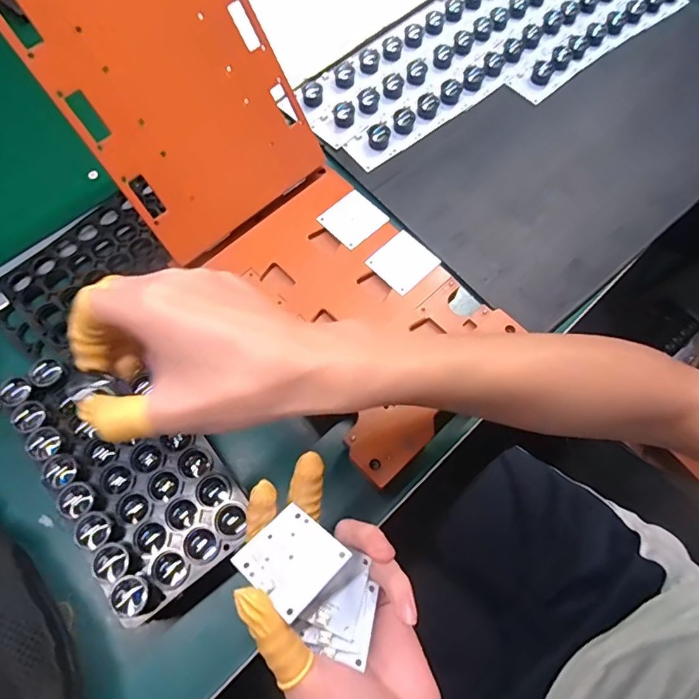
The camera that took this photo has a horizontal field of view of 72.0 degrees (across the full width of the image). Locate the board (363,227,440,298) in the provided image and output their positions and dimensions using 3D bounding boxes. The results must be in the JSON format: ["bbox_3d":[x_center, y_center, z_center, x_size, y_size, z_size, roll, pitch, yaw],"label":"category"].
[{"bbox_3d":[0.045,-0.073,0.402,0.046,0.006,0.044,-40,73,-16],"label":"board"}]

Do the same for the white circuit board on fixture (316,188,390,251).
[{"bbox_3d":[0.003,-0.114,0.417,0.046,0.004,0.044,-41,74,-16],"label":"white circuit board on fixture"}]

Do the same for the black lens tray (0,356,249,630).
[{"bbox_3d":[-0.152,0.076,0.330,0.095,0.031,0.184,-36,72,-15],"label":"black lens tray"}]

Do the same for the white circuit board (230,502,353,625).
[{"bbox_3d":[-0.030,0.108,0.250,0.045,0.004,0.043,30,53,34],"label":"white circuit board"}]

